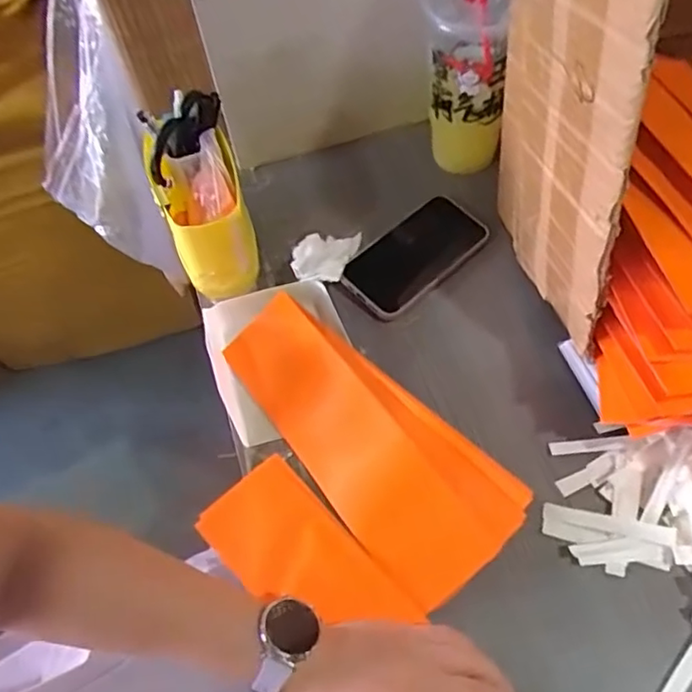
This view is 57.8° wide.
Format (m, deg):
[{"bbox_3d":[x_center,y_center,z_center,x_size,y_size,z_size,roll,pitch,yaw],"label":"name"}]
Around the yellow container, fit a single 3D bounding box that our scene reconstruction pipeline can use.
[{"bbox_3d":[-0.129,-0.121,0.577,0.075,0.108,0.115,-16,59,-5],"label":"yellow container"}]

